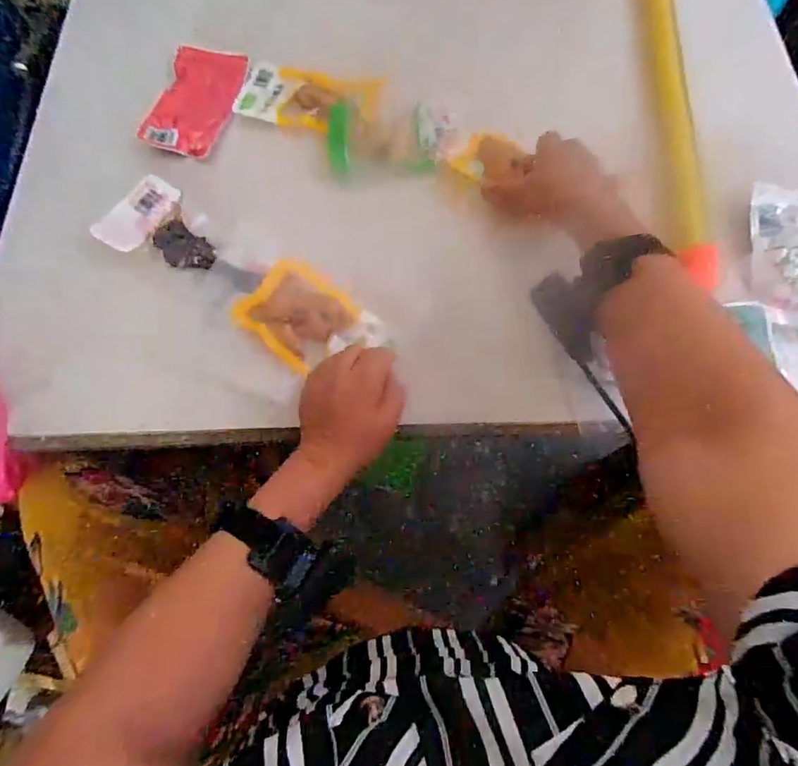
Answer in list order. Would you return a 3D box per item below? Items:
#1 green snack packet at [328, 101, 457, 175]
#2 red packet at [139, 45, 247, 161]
[{"bbox_3d":[-0.008,-0.248,0.519,0.121,0.010,0.078,-2,71,0],"label":"green snack packet"},{"bbox_3d":[-0.207,-0.296,0.541,0.076,0.016,0.142,6,71,3],"label":"red packet"}]

